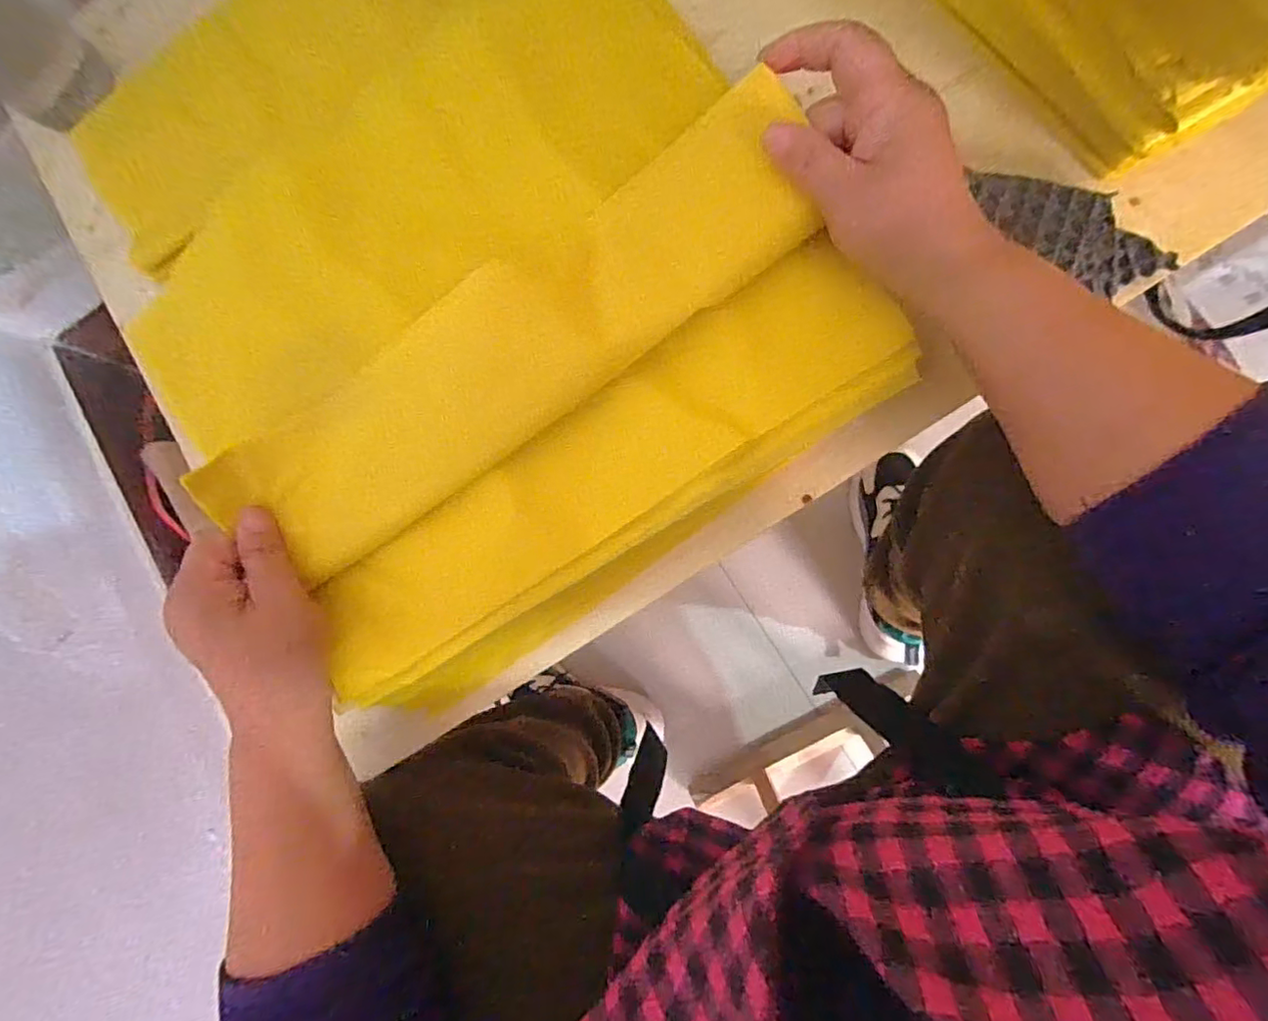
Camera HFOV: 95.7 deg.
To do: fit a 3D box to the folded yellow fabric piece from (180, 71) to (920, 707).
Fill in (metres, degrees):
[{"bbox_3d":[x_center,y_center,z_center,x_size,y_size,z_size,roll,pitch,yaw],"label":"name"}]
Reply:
[{"bbox_3d":[-0.040,-0.046,0.297,0.334,0.012,0.166,-34,94,6],"label":"folded yellow fabric piece"}]

